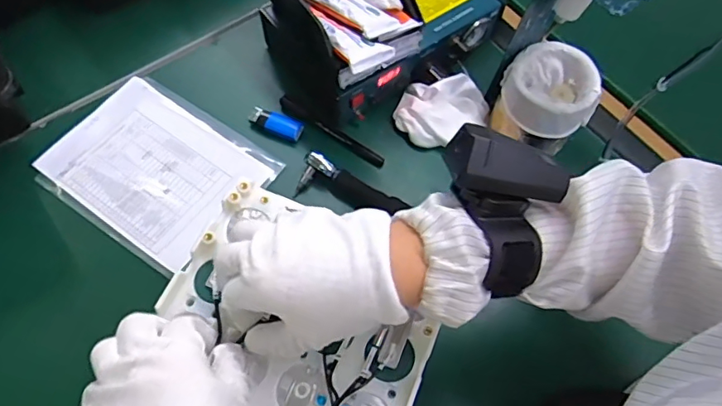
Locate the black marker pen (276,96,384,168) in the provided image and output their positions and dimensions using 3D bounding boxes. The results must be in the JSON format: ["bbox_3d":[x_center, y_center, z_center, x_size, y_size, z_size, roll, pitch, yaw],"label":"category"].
[{"bbox_3d":[-0.033,-0.080,0.576,0.135,0.007,0.013,33,67,13],"label":"black marker pen"}]

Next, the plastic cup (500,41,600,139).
[{"bbox_3d":[0.186,-0.112,0.523,0.091,0.045,0.084,1,64,-2],"label":"plastic cup"}]

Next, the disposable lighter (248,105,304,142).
[{"bbox_3d":[-0.093,-0.089,0.577,0.062,0.011,0.024,23,65,9],"label":"disposable lighter"}]

